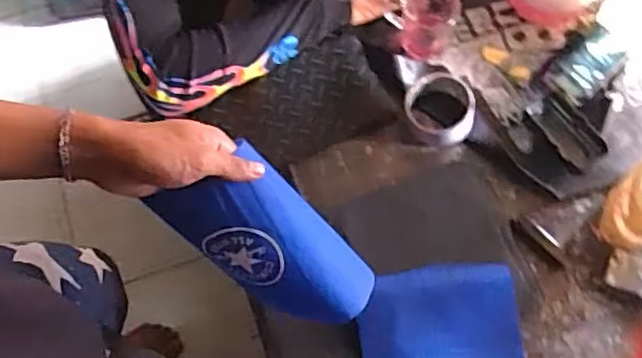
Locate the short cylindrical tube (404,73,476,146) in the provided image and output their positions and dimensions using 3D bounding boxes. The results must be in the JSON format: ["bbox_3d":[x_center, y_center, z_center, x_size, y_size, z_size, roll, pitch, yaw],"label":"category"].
[{"bbox_3d":[0.157,-0.089,0.866,0.084,0.063,0.095,-16,70,-5],"label":"short cylindrical tube"}]

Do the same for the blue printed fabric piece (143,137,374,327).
[{"bbox_3d":[-0.042,0.053,0.569,0.197,0.060,0.093,36,71,-20],"label":"blue printed fabric piece"}]

